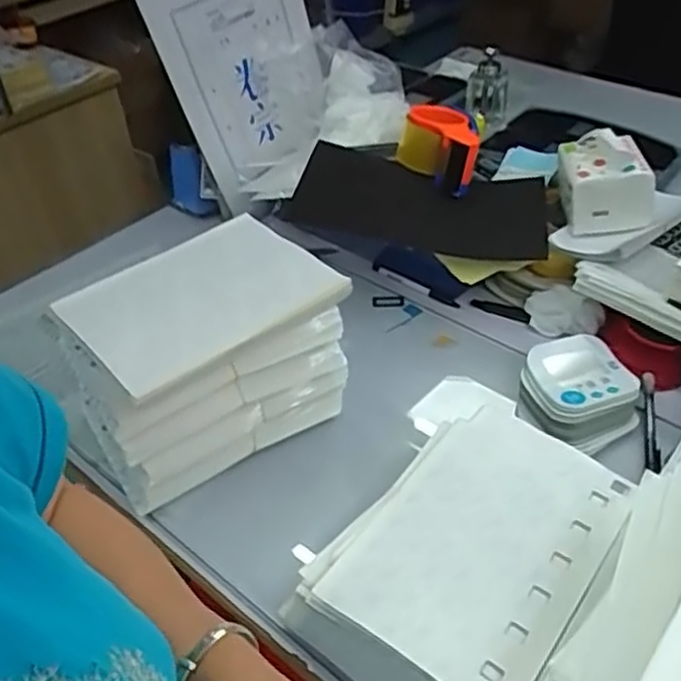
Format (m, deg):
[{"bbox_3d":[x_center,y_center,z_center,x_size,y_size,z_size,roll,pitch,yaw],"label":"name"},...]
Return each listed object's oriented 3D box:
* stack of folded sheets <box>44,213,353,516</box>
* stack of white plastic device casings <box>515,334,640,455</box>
[{"bbox_3d":[-0.126,0.014,0.692,0.223,0.149,0.154,-29,46,-25],"label":"stack of folded sheets"},{"bbox_3d":[0.237,0.051,0.728,0.108,0.033,0.113,-24,44,-21],"label":"stack of white plastic device casings"}]

